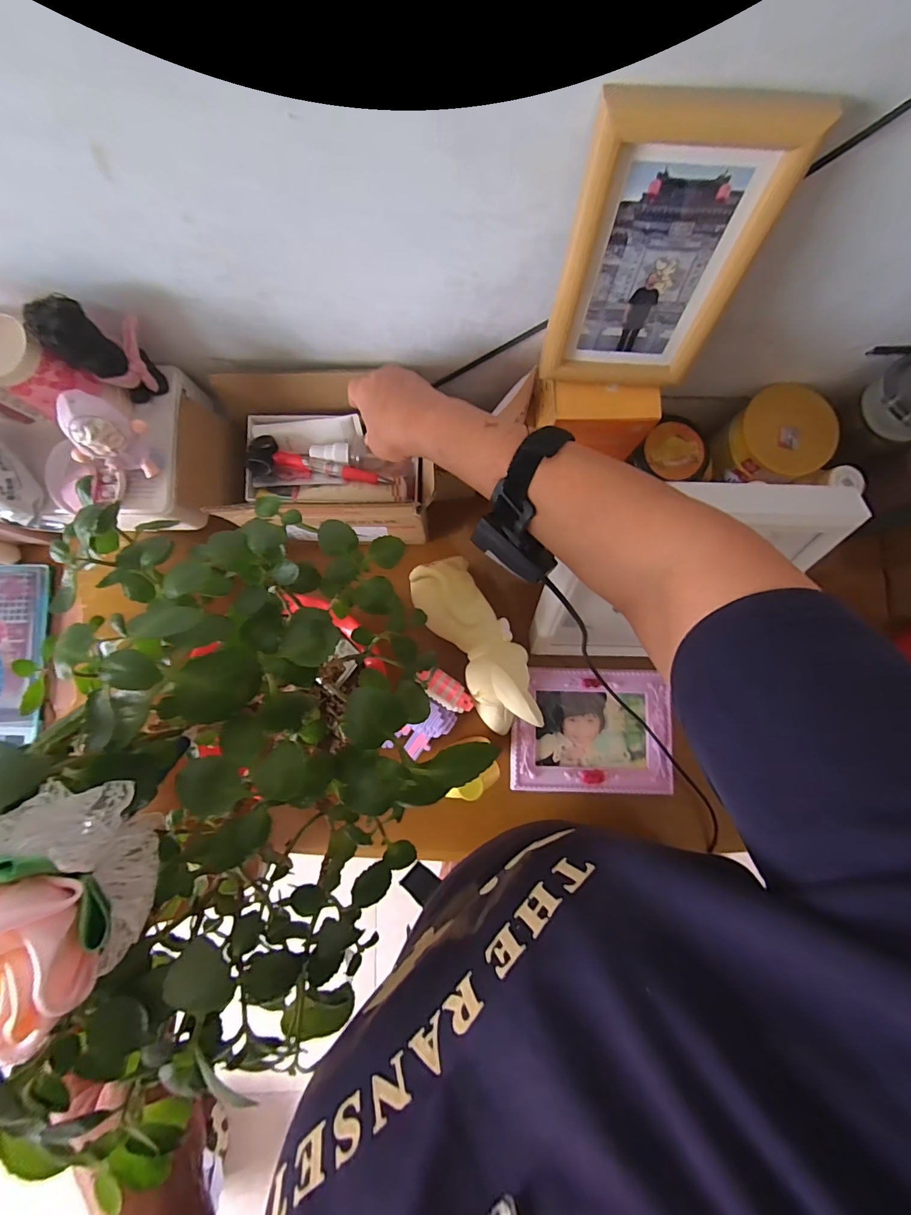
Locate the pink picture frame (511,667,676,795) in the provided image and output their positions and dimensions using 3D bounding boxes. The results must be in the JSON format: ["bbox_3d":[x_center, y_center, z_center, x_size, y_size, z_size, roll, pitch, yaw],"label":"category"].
[{"bbox_3d":[0.179,0.158,0.587,0.206,0.019,0.153,2,83,-1],"label":"pink picture frame"}]

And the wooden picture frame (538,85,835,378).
[{"bbox_3d":[0.132,-0.226,0.310,0.120,0.170,0.014,2,67,-3],"label":"wooden picture frame"}]

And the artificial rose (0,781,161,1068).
[{"bbox_3d":[-0.166,0.120,0.180,0.064,0.077,0.082,1,83,-1],"label":"artificial rose"}]

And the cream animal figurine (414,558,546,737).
[{"bbox_3d":[0.029,0.045,0.557,0.082,0.088,0.217,-30,84,-4],"label":"cream animal figurine"}]

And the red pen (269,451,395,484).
[{"bbox_3d":[-0.127,-0.145,0.471,0.120,0.008,0.015,11,83,1],"label":"red pen"}]

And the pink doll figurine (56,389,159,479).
[{"bbox_3d":[-0.299,-0.146,0.393,0.041,0.076,0.053,32,84,3],"label":"pink doll figurine"}]

